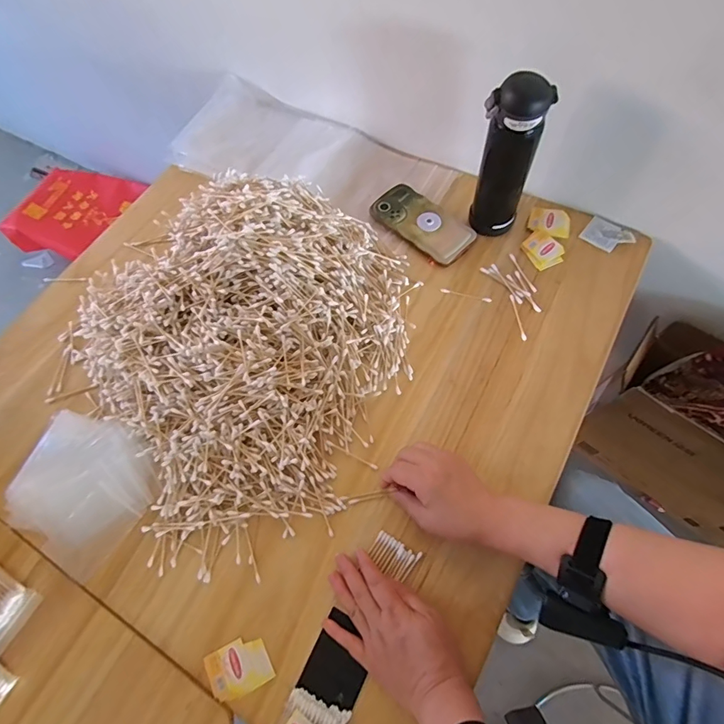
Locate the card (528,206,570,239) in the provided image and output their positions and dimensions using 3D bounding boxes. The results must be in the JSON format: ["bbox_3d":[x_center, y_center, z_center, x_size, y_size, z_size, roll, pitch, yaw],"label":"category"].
[{"bbox_3d":[0.285,-0.214,0.649,0.058,0.006,0.052,14,74,4],"label":"card"}]

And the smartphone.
[{"bbox_3d":[0.094,-0.216,0.660,0.160,0.014,0.083,39,73,17],"label":"smartphone"}]

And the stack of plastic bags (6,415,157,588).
[{"bbox_3d":[-0.347,0.150,0.528,0.169,0.026,0.159,31,70,14],"label":"stack of plastic bags"}]

